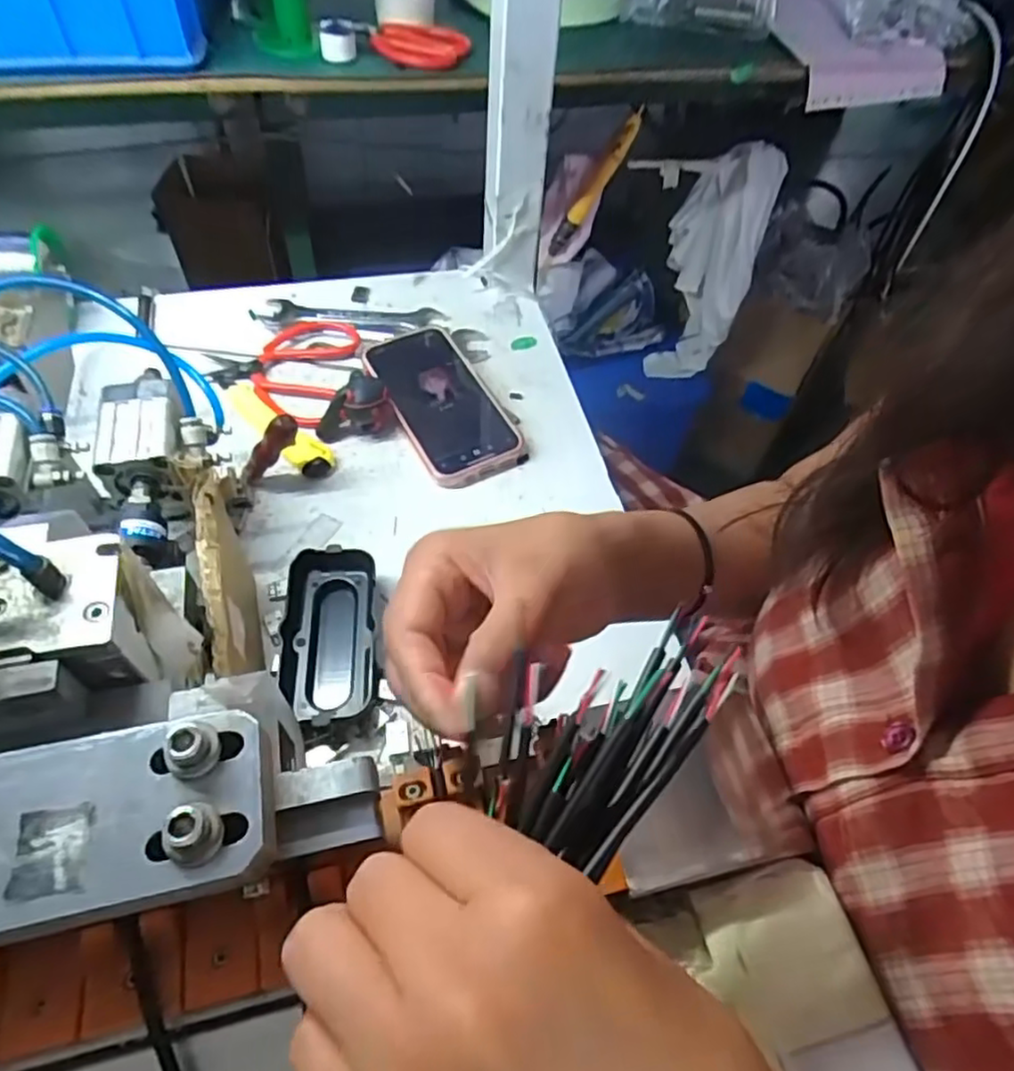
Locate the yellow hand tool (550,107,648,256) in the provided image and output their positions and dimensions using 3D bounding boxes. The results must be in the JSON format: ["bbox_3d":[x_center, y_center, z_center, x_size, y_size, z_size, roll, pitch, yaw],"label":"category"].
[{"bbox_3d":[0.105,-0.426,0.823,0.030,0.194,0.037,12,51,-26],"label":"yellow hand tool"}]

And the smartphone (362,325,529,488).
[{"bbox_3d":[-0.054,-0.111,0.527,0.079,0.018,0.170,-21,59,-18],"label":"smartphone"}]

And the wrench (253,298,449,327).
[{"bbox_3d":[-0.131,-0.192,0.581,0.150,0.009,0.030,0,55,-5],"label":"wrench"}]

